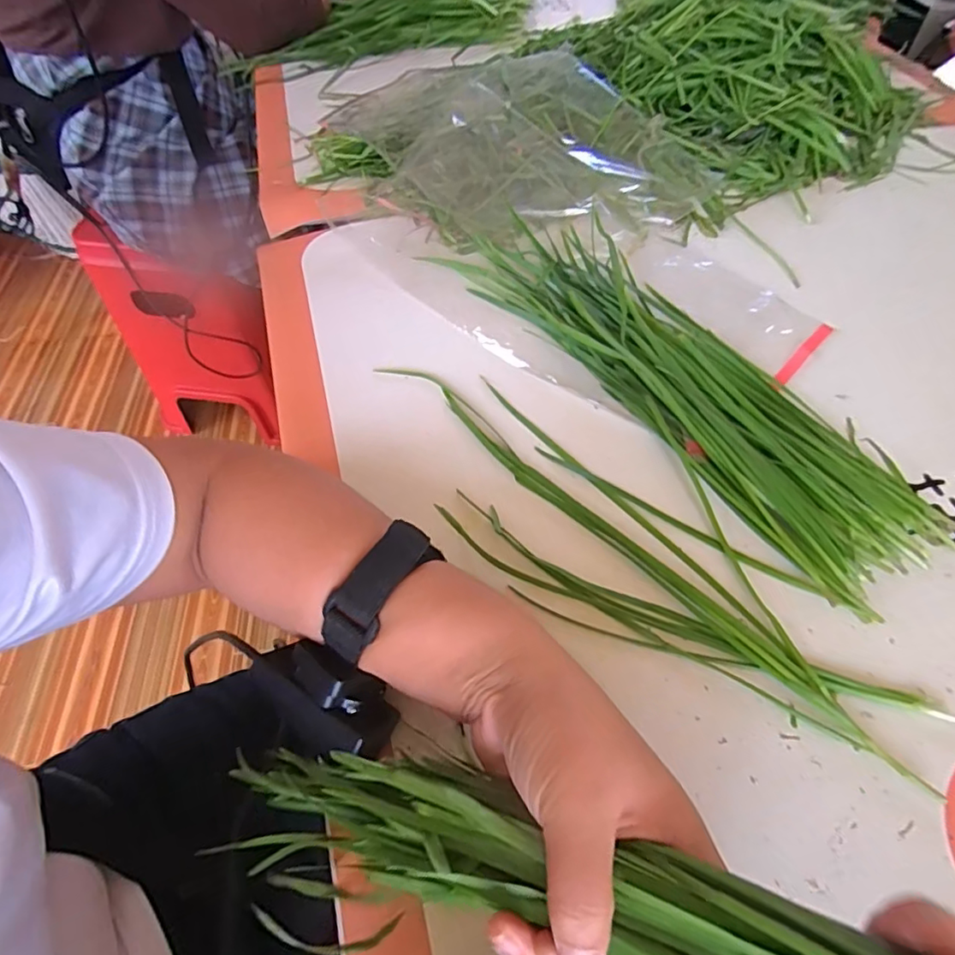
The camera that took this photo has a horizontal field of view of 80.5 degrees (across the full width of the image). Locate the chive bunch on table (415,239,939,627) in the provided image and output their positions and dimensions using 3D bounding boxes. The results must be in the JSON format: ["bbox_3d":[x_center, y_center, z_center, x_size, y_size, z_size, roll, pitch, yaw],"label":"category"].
[{"bbox_3d":[0.133,-0.083,0.401,0.109,0.019,0.379,-32,62,-18],"label":"chive bunch on table"}]

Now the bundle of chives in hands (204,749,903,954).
[{"bbox_3d":[0.037,0.149,0.178,0.342,0.041,0.069,-2,52,33],"label":"bundle of chives in hands"}]

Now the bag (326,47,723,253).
[{"bbox_3d":[0.025,-0.331,0.541,0.361,0.060,0.266,-5,57,-1],"label":"bag"}]

